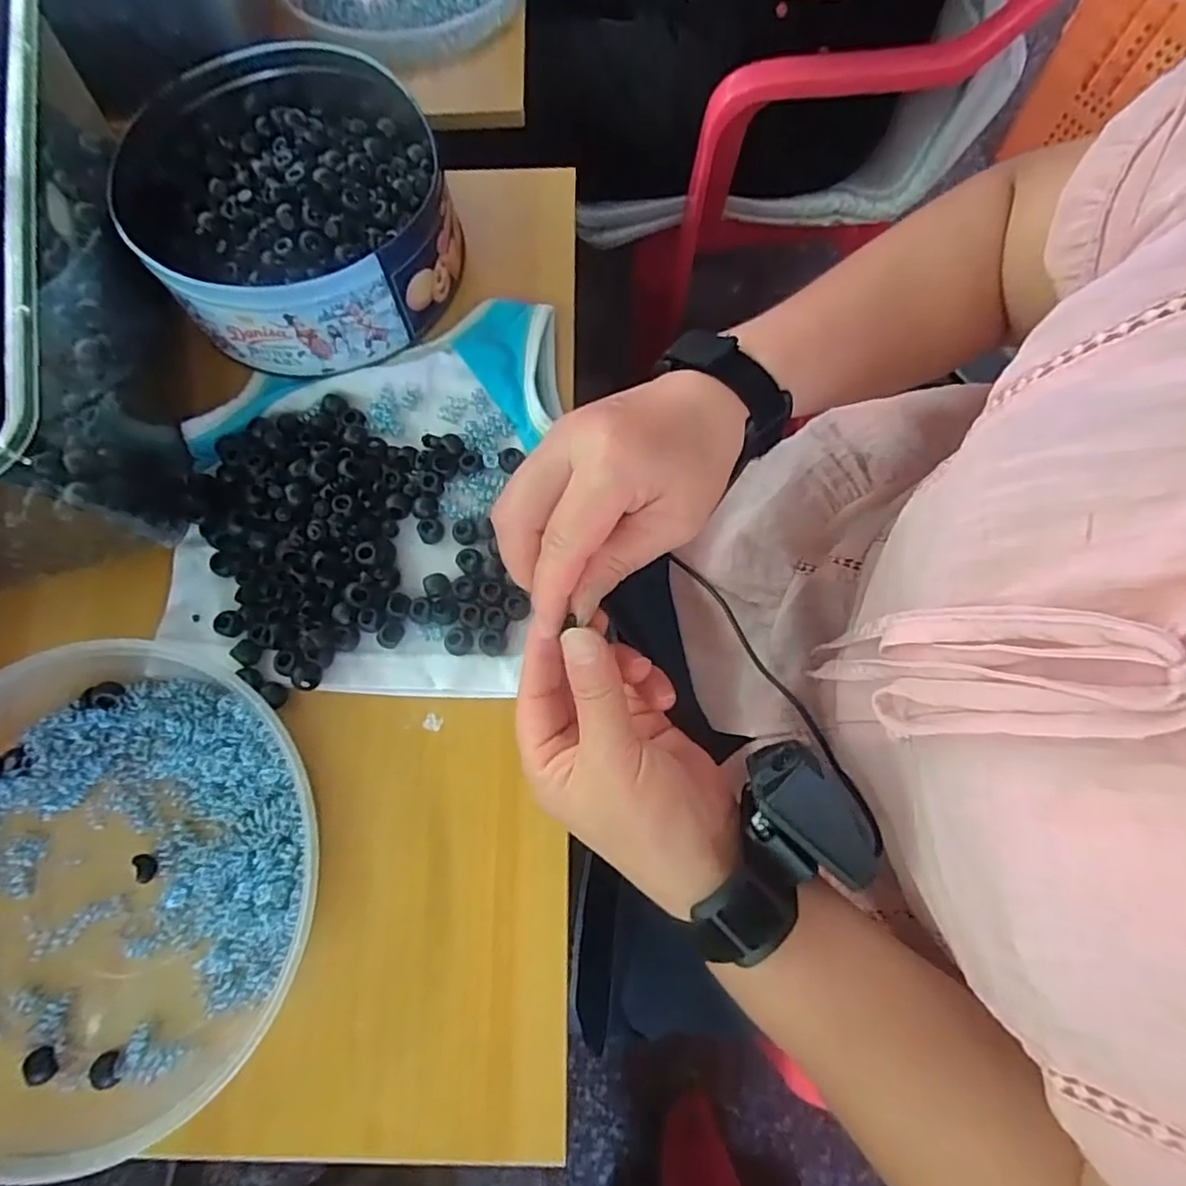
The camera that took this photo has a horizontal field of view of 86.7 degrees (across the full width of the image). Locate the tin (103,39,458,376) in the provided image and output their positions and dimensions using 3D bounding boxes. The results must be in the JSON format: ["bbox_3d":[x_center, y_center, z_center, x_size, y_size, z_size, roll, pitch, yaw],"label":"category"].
[{"bbox_3d":[-0.194,-0.253,0.406,0.190,0.065,0.215,-30,76,-7],"label":"tin"}]

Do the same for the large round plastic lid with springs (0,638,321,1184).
[{"bbox_3d":[-0.254,0.147,0.316,0.229,0.038,0.229,0,74,1],"label":"large round plastic lid with springs"}]

